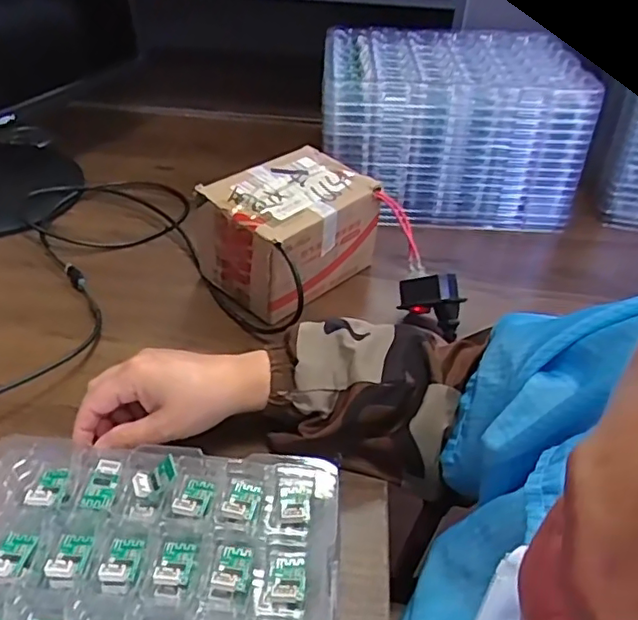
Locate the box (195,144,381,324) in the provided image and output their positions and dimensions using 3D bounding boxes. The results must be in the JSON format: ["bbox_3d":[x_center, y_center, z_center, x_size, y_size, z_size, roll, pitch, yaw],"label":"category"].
[{"bbox_3d":[-0.023,-0.072,0.578,0.118,0.102,0.159,30,47,29],"label":"box"}]

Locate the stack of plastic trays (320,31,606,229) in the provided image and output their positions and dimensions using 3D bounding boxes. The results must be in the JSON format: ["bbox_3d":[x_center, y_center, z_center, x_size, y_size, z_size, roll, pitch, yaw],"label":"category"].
[{"bbox_3d":[0.139,-0.202,0.697,0.270,0.181,0.184,0,40,-3],"label":"stack of plastic trays"}]

